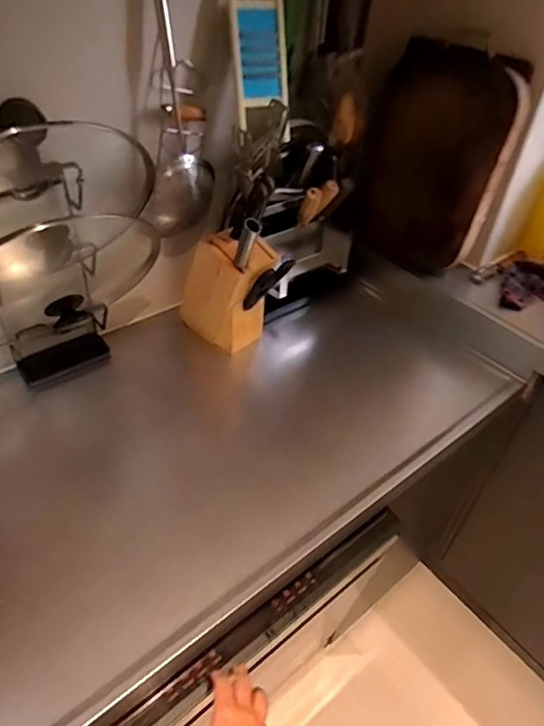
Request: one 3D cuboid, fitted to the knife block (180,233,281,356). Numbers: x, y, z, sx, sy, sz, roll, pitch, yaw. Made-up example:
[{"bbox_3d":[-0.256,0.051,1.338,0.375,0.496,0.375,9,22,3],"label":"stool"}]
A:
[{"bbox_3d":[-0.098,-0.143,0.953,0.193,0.233,0.096,35,50,30],"label":"knife block"}]

